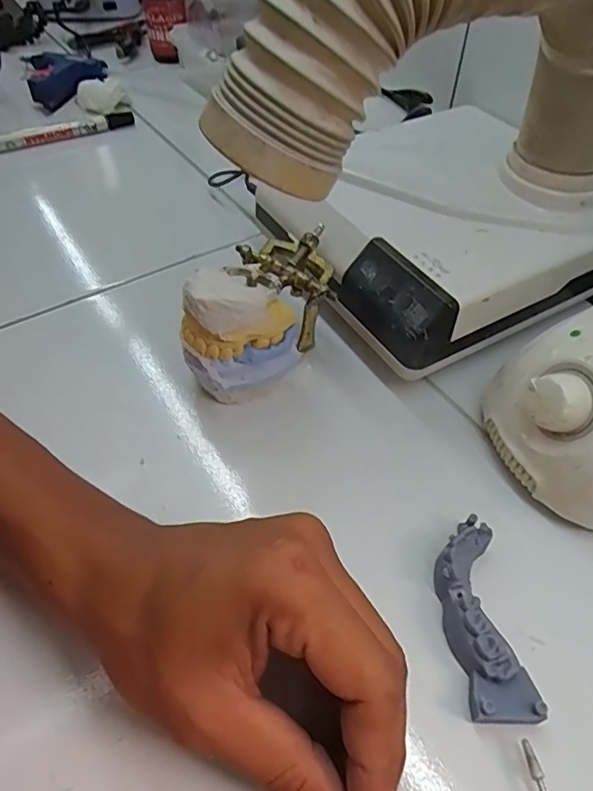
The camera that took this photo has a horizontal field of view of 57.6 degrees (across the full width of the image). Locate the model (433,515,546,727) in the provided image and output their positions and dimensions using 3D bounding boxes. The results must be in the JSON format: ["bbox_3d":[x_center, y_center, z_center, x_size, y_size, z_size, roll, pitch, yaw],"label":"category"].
[{"bbox_3d":[0.081,0.099,0.244,0.031,0.022,0.085,-3,50,-4],"label":"model"}]

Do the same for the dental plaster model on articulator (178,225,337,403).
[{"bbox_3d":[-0.018,-0.054,0.329,0.061,0.075,0.110,23,53,16],"label":"dental plaster model on articulator"}]

